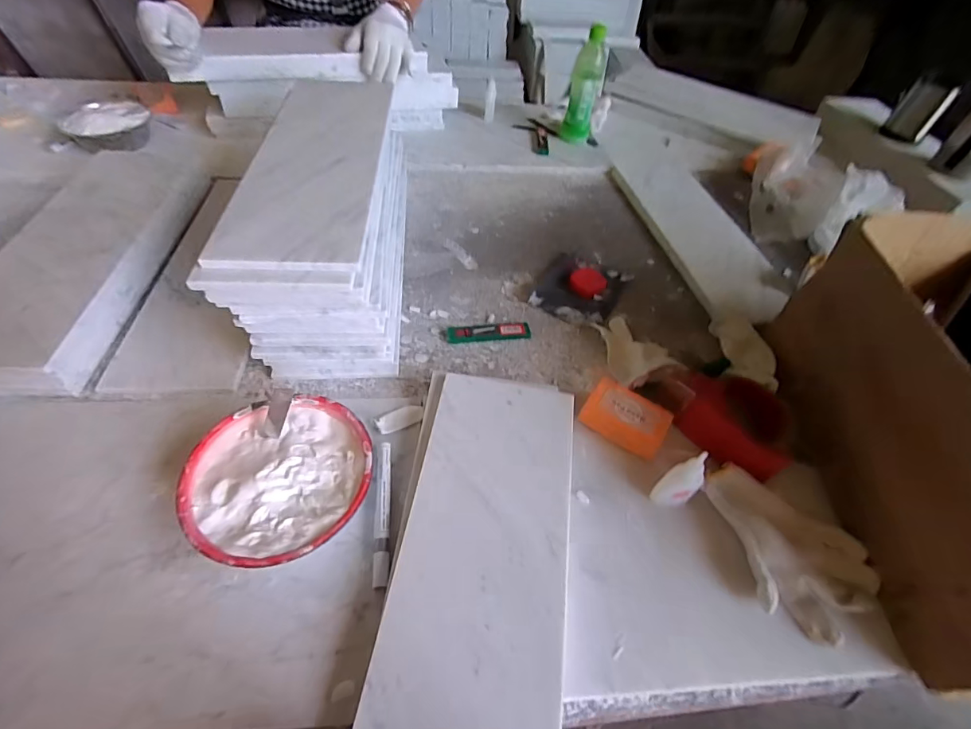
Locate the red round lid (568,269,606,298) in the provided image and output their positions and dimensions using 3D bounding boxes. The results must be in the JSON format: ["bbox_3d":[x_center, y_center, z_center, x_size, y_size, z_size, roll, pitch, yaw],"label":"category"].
[{"bbox_3d":[0.163,-0.131,0.708,0.061,0.019,0.054,-31,59,-27],"label":"red round lid"}]

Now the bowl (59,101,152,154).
[{"bbox_3d":[-0.690,-0.435,0.823,0.132,0.052,0.132,3,50,-3],"label":"bowl"}]

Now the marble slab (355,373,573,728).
[{"bbox_3d":[-0.005,0.198,0.385,0.148,0.009,0.450,10,51,3],"label":"marble slab"}]

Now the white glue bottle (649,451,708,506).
[{"bbox_3d":[0.196,0.117,0.444,0.023,0.092,0.030,-31,59,-27],"label":"white glue bottle"}]

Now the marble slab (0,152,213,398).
[{"bbox_3d":[-0.551,-0.165,0.623,0.173,0.053,0.470,0,50,-5],"label":"marble slab"}]

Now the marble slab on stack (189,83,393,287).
[{"bbox_3d":[-0.212,-0.260,0.570,0.150,0.022,0.458,0,50,-5],"label":"marble slab on stack"}]

